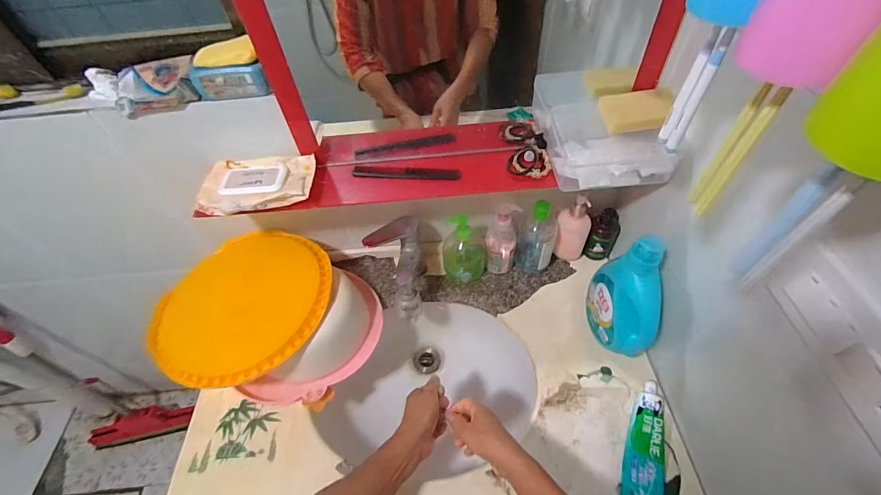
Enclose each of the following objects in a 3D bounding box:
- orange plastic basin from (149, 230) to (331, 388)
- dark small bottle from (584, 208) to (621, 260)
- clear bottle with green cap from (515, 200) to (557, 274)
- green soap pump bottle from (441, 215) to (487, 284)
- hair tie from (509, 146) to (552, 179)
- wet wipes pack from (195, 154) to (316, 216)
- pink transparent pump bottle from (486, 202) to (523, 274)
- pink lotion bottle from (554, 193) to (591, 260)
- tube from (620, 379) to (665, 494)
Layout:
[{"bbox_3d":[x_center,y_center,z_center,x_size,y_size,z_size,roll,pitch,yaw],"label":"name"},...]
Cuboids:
[{"bbox_3d":[-0.333,0.097,0.670,0.275,0.035,0.300,34,62,26],"label":"orange plastic basin"},{"bbox_3d":[0.320,-0.025,0.755,0.052,0.111,0.050,-2,52,3],"label":"dark small bottle"},{"bbox_3d":[0.189,-0.025,0.748,0.073,0.178,0.073,12,54,13],"label":"clear bottle with green cap"},{"bbox_3d":[0.044,0.004,0.732,0.085,0.136,0.068,4,53,7],"label":"green soap pump bottle"},{"bbox_3d":[0.141,-0.134,0.608,0.066,0.019,0.059,12,54,13],"label":"hair tie"},{"bbox_3d":[-0.279,-0.100,0.596,0.164,0.024,0.109,-1,52,4],"label":"wet wipes pack"},{"bbox_3d":[0.117,-0.014,0.737,0.055,0.161,0.049,4,53,7],"label":"pink transparent pump bottle"},{"bbox_3d":[0.254,-0.036,0.741,0.063,0.160,0.044,20,57,19],"label":"pink lotion bottle"},{"bbox_3d":[0.304,0.301,0.567,0.056,0.030,0.201,14,55,15],"label":"tube"}]

